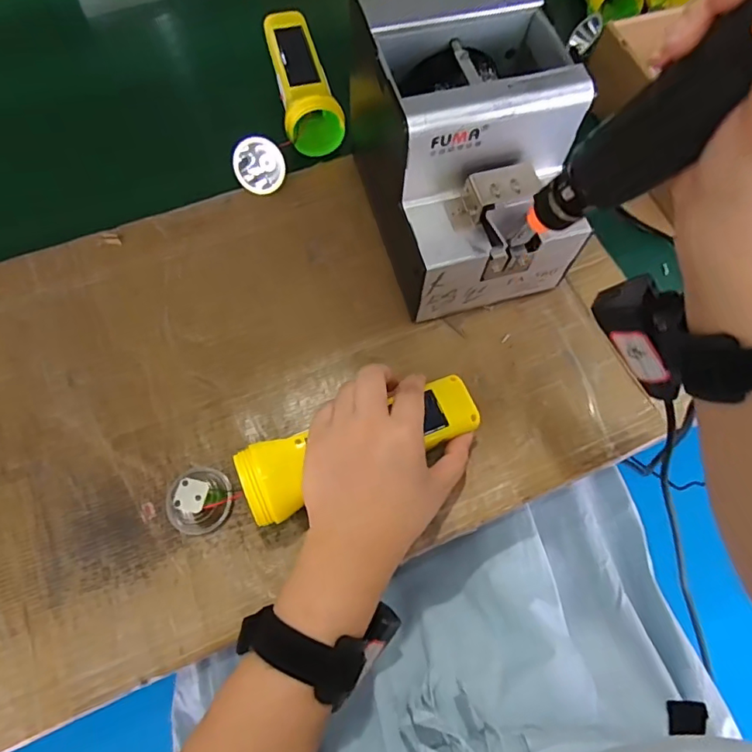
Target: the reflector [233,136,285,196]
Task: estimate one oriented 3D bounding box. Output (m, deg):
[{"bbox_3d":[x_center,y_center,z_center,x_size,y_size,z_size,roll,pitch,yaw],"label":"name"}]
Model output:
[{"bbox_3d":[-0.101,-0.183,0.455,0.042,0.030,0.039,-12,69,-6],"label":"reflector"}]

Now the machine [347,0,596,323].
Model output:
[{"bbox_3d":[0.068,-0.156,0.387,0.118,0.144,0.172,-16,70,-8],"label":"machine"}]

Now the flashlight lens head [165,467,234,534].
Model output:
[{"bbox_3d":[-0.119,0.081,0.347,0.042,0.026,0.042,1,68,-1],"label":"flashlight lens head"}]

